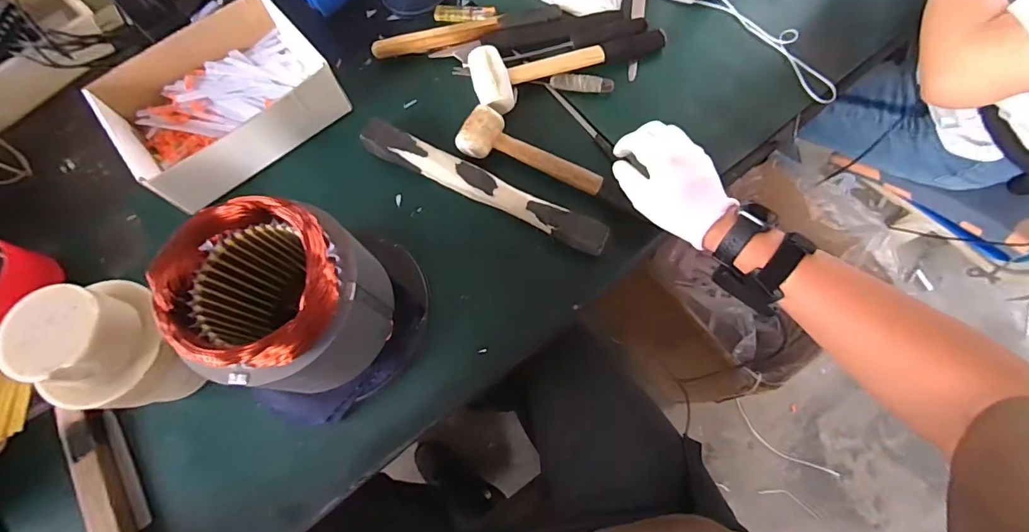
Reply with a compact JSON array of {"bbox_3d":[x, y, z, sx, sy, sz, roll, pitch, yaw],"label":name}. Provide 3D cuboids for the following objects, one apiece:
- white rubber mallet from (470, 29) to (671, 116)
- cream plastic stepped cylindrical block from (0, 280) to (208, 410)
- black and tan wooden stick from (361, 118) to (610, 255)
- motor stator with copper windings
[{"bbox_3d":[0.072,-0.272,0.589,0.264,0.043,0.087,-20,73,-4],"label":"white rubber mallet"},{"bbox_3d":[-0.363,0.080,0.424,0.091,0.136,0.107,37,77,13],"label":"cream plastic stepped cylindrical block"},{"bbox_3d":[-0.040,-0.094,0.541,0.315,0.030,0.037,27,75,10],"label":"black and tan wooden stick"},{"bbox_3d":[-0.196,0.029,0.400,0.136,0.139,0.126,-1,72,2],"label":"motor stator with copper windings"}]

